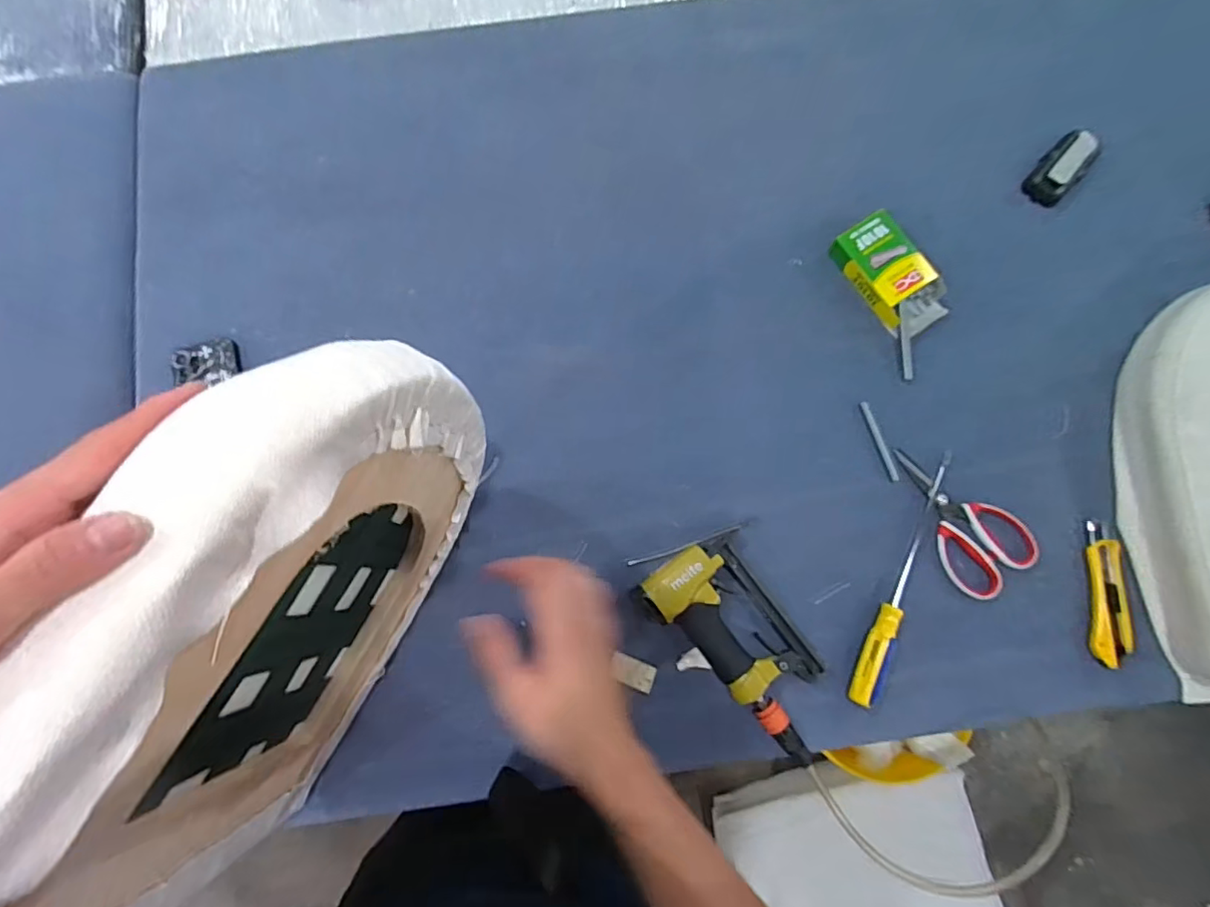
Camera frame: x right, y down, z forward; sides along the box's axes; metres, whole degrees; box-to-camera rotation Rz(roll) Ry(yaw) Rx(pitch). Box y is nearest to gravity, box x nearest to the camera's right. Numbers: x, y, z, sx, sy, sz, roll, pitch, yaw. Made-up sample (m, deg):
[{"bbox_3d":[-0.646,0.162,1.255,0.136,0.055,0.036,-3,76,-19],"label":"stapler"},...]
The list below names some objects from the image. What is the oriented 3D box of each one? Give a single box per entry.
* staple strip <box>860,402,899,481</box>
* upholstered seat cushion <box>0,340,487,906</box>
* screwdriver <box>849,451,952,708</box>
[{"bbox_3d":[0.334,-0.015,0.694,0.011,0.007,0.101,-16,78,-2],"label":"staple strip"},{"bbox_3d":[-0.220,0.129,0.421,0.062,0.420,0.397,28,80,7],"label":"upholstered seat cushion"},{"bbox_3d":[0.346,0.139,0.663,0.031,0.026,0.312,23,81,5],"label":"screwdriver"}]

